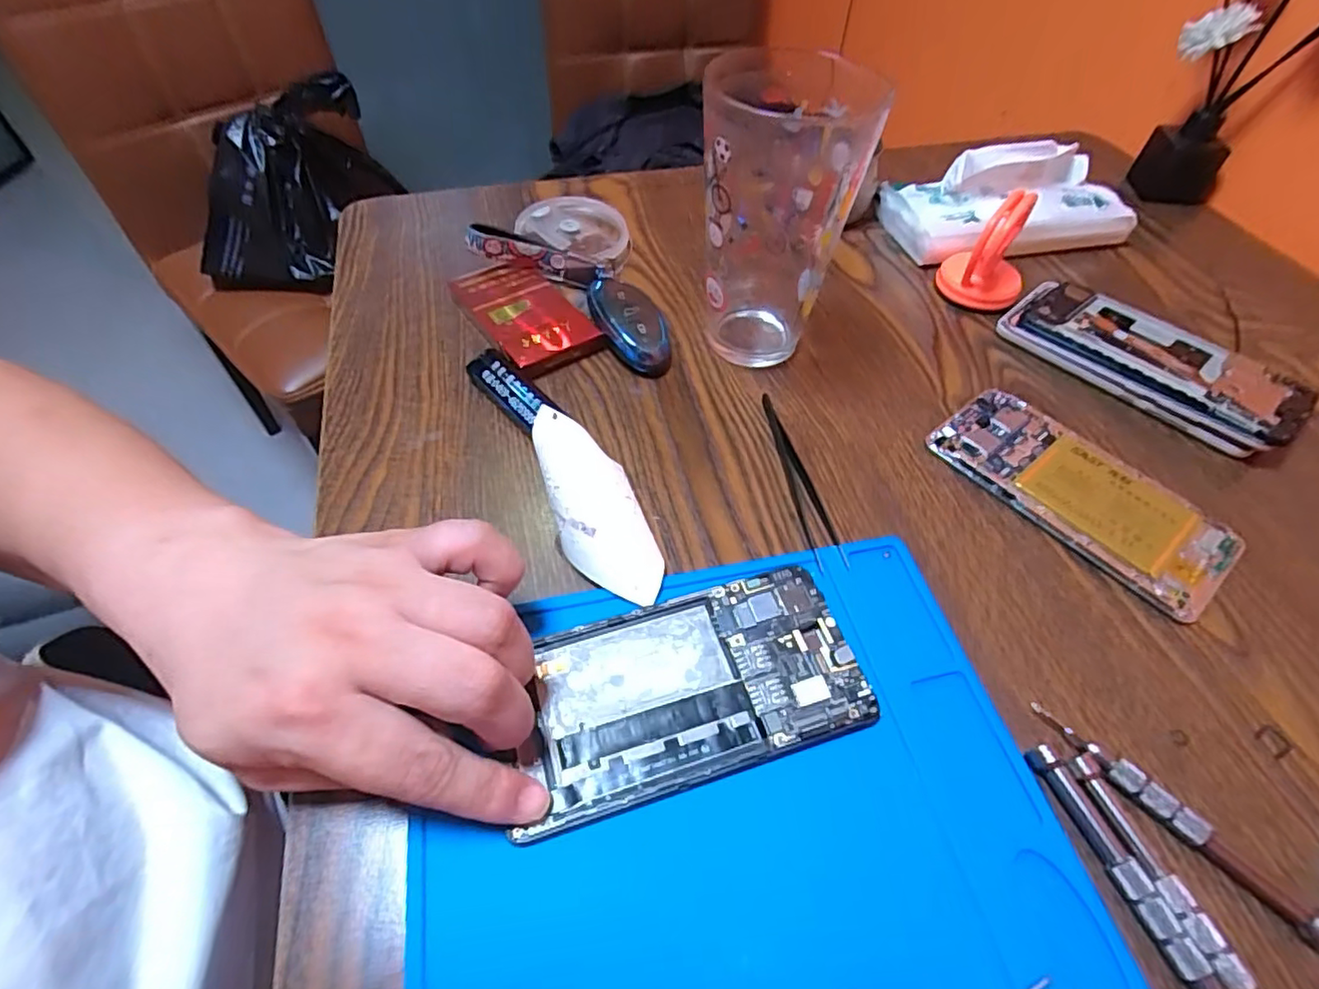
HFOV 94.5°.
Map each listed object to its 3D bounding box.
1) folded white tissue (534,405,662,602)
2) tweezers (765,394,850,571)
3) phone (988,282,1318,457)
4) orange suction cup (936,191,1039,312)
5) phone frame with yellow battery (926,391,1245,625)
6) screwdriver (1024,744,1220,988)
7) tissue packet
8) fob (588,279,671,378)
[{"bbox_3d":[-0.030,0.006,0.278,0.037,0.015,0.094,-29,91,-22],"label":"folded white tissue"},{"bbox_3d":[0.075,-0.009,0.321,0.016,0.008,0.114,-4,53,-6],"label":"tweezers"},{"bbox_3d":[0.297,-0.085,0.373,0.076,0.024,0.155,-36,62,-26],"label":"phone"},{"bbox_3d":[0.219,-0.159,0.401,0.050,0.067,0.044,25,55,15],"label":"orange suction cup"},{"bbox_3d":[0.216,-0.002,0.316,0.067,0.012,0.141,-32,61,-24],"label":"phone frame with yellow battery"},{"bbox_3d":[0.163,0.135,0.208,0.010,0.008,0.097,-14,54,-13],"label":"screwdriver"},{"bbox_3d":[0.255,-0.217,0.451,0.179,0.062,0.078,-12,54,-11],"label":"tissue packet"},{"bbox_3d":[-0.018,-0.105,0.379,0.040,0.022,0.075,-12,54,-11],"label":"fob"}]

